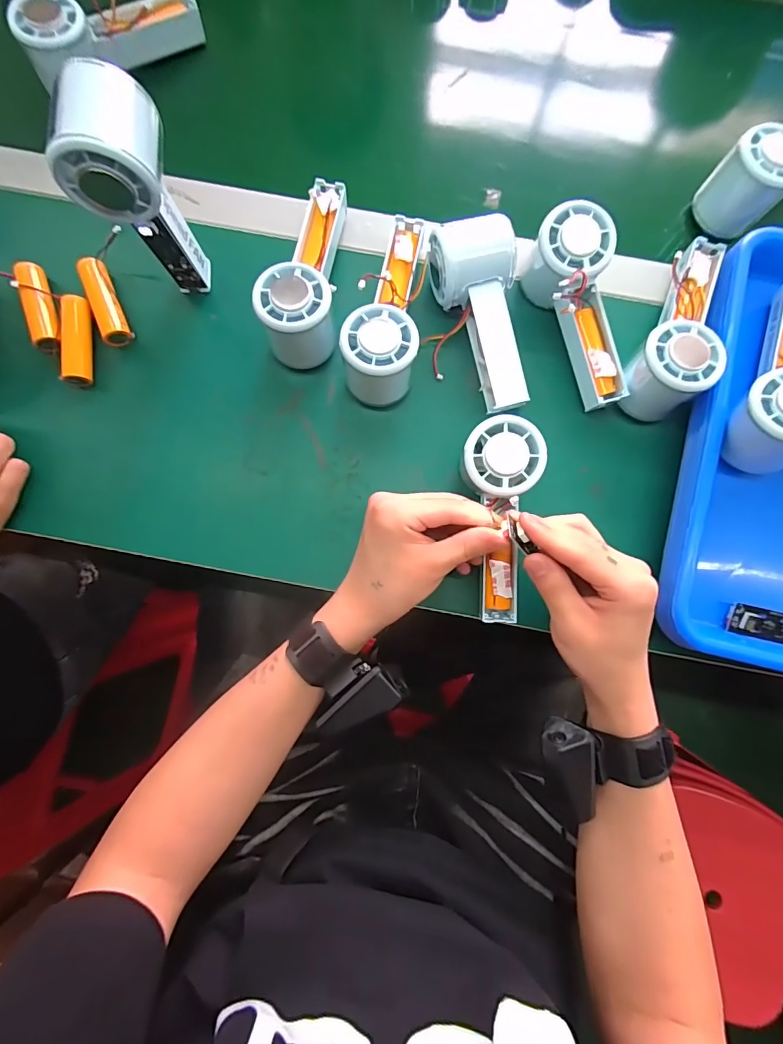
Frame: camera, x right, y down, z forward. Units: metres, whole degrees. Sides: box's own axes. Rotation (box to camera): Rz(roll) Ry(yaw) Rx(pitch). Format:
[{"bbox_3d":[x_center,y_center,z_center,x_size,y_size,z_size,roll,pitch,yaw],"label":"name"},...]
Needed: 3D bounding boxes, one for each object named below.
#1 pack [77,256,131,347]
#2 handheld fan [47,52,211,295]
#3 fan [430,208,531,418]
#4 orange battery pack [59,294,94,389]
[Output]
[{"bbox_3d":[-0.242,-0.184,0.378,0.021,0.023,0.075,-19,83,-3],"label":"pack"},{"bbox_3d":[-0.170,-0.224,0.324,0.051,0.153,0.062,-4,83,-1],"label":"handheld fan"},{"bbox_3d":[0.076,-0.166,0.369,0.065,0.049,0.145,-17,98,-2],"label":"fan"},{"bbox_3d":[-0.263,-0.152,0.376,0.023,0.020,0.075,-4,83,-1],"label":"orange battery pack"}]

